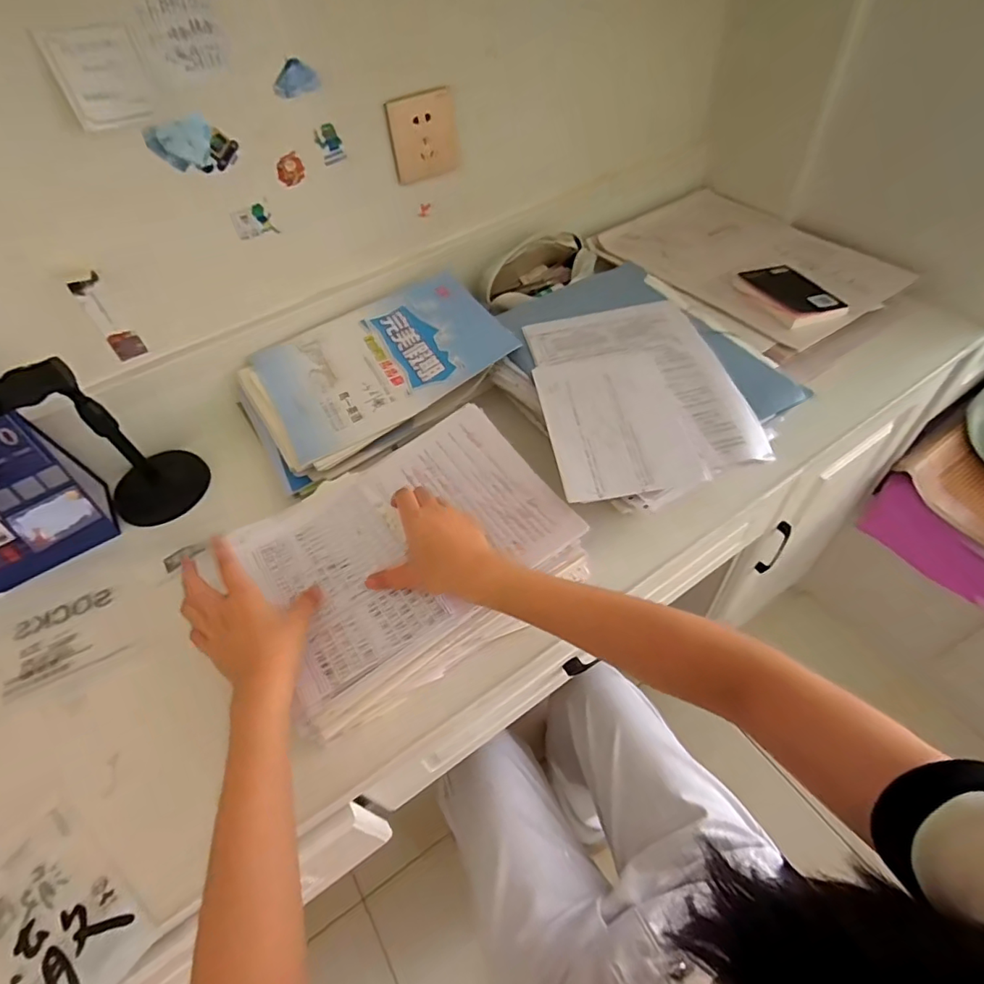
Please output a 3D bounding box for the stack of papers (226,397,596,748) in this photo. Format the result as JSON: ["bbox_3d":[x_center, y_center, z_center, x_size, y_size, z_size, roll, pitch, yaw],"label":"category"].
[{"bbox_3d":[-0.082,0.063,0.531,0.298,0.065,0.236,-28,54,-16],"label":"stack of papers"}]

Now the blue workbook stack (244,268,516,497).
[{"bbox_3d":[-0.153,-0.153,0.682,0.312,0.073,0.223,-32,55,-18],"label":"blue workbook stack"}]

